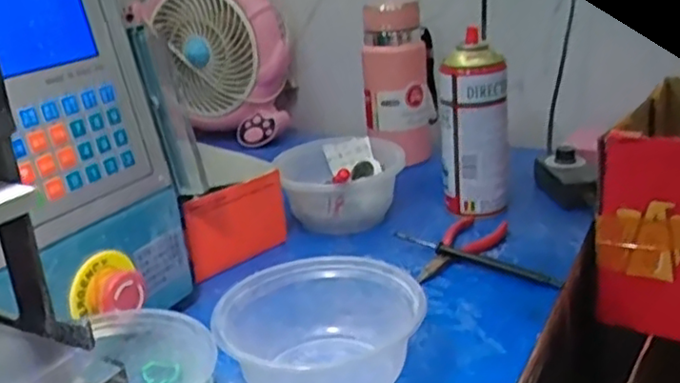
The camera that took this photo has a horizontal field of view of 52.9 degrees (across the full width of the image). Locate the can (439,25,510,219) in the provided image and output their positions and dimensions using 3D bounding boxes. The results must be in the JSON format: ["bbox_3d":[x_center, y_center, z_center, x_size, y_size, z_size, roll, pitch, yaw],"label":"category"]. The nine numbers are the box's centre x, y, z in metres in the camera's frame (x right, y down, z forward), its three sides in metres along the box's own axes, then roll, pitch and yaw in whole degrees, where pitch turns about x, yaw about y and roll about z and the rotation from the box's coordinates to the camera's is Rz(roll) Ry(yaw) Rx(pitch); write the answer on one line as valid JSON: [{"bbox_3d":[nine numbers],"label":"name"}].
[{"bbox_3d":[0.131,-0.056,0.668,0.064,0.171,0.053,-1,21,9],"label":"can"}]

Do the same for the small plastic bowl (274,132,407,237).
[{"bbox_3d":[-0.004,-0.007,0.710,0.111,0.072,0.114,-4,20,1],"label":"small plastic bowl"}]

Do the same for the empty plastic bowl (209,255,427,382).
[{"bbox_3d":[-0.016,0.094,0.463,0.132,0.056,0.108,-11,21,-16],"label":"empty plastic bowl"}]

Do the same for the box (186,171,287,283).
[{"bbox_3d":[-0.088,0.028,0.625,0.022,0.068,0.108,-8,12,44],"label":"box"}]

